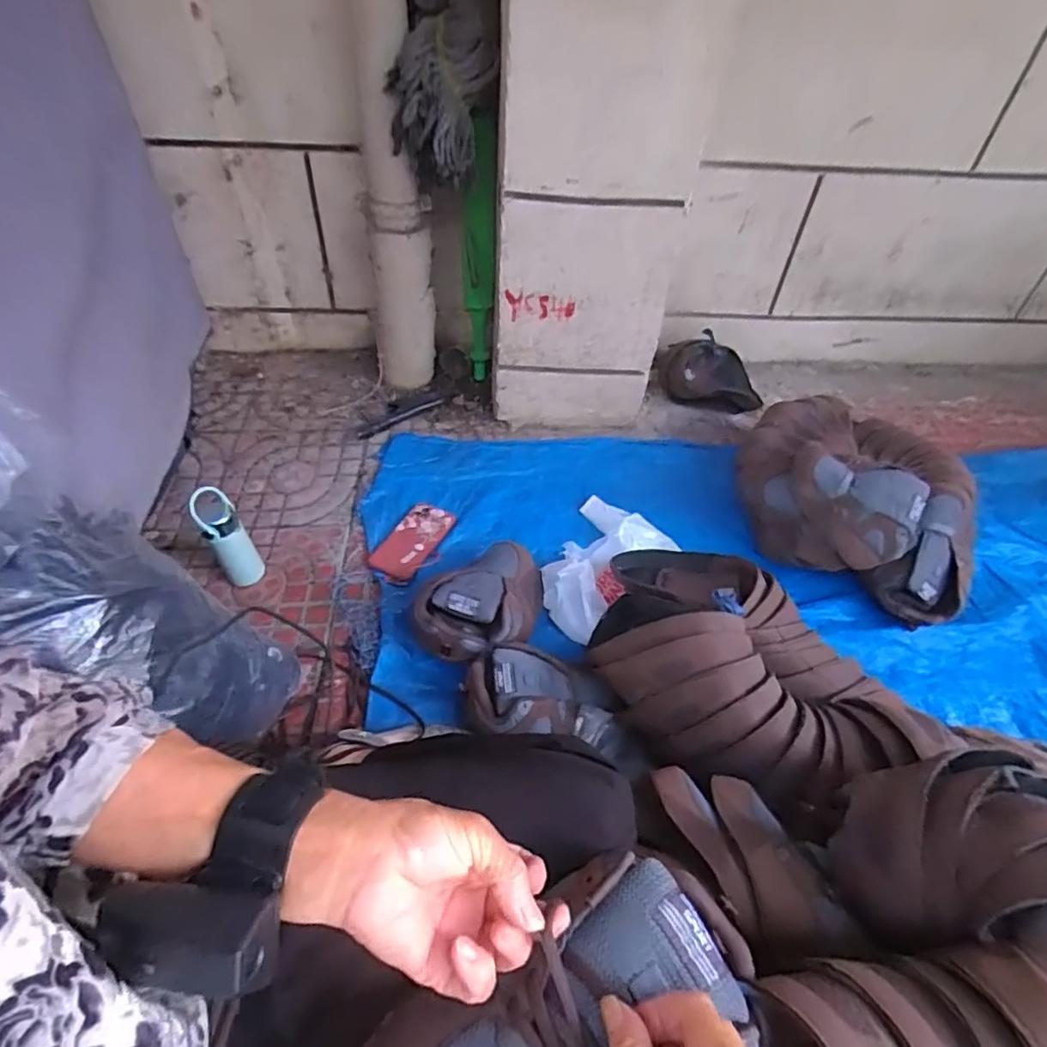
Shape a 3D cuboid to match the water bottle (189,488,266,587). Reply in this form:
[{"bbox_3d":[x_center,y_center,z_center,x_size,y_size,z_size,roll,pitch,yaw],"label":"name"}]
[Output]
[{"bbox_3d":[-0.441,0.027,0.892,0.058,0.170,0.066,-28,55,-27],"label":"water bottle"}]

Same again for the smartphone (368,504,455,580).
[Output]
[{"bbox_3d":[-0.184,0.025,0.994,0.086,0.010,0.166,17,44,15],"label":"smartphone"}]

